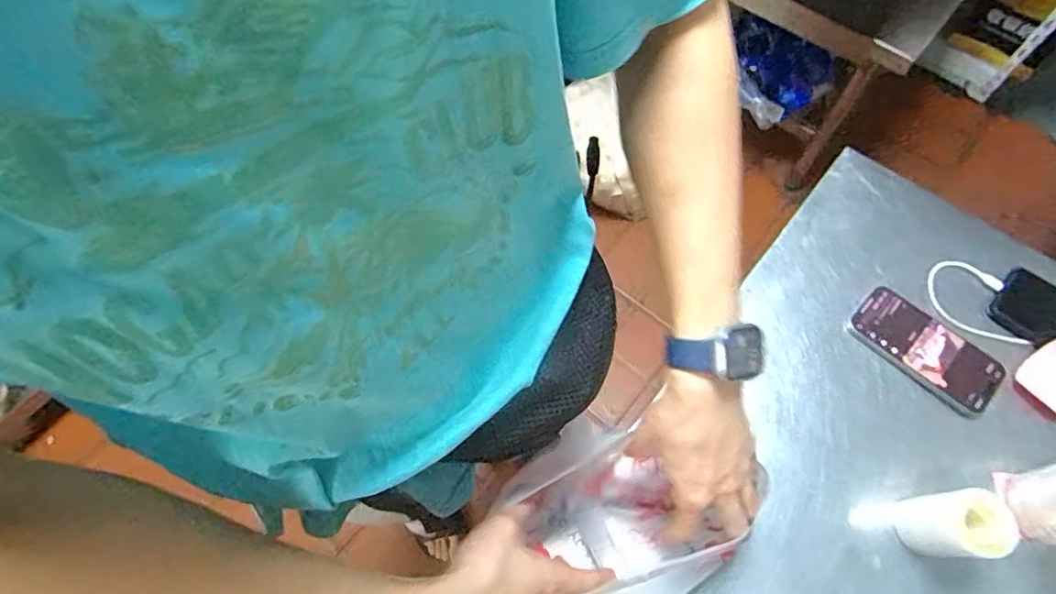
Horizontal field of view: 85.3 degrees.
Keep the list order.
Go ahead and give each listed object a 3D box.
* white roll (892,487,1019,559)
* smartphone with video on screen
[{"bbox_3d":[0.364,0.198,0.499,0.058,0.084,0.053,0,67,0],"label":"white roll"},{"bbox_3d":[0.416,0.057,0.603,0.077,0.014,0.145,-42,73,-16],"label":"smartphone with video on screen"}]

